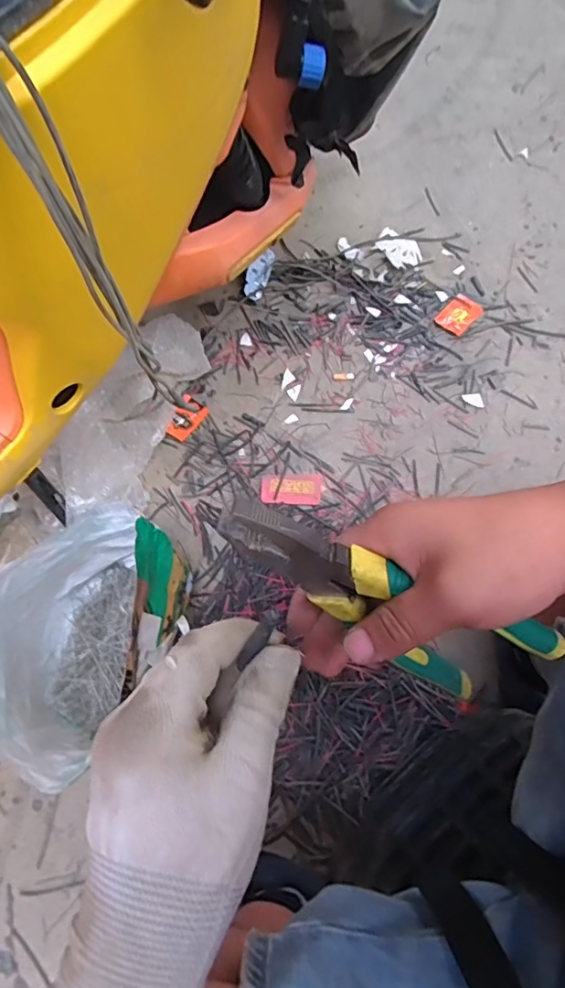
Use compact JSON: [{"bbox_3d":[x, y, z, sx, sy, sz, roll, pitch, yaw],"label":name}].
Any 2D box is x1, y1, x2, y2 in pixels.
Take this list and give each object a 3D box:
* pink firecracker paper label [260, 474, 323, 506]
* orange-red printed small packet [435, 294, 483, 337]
[{"bbox_3d":[0.014,-0.007,0.781,0.090,0.011,0.048,-2,75,1],"label":"pink firecracker paper label"},{"bbox_3d":[0.298,-0.302,0.870,0.052,0.005,0.076,41,80,11],"label":"orange-red printed small packet"}]

